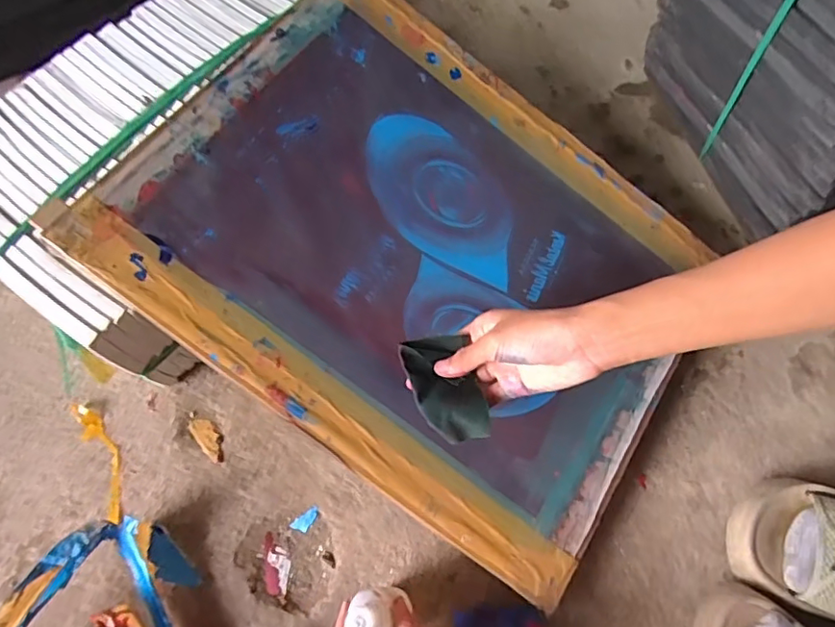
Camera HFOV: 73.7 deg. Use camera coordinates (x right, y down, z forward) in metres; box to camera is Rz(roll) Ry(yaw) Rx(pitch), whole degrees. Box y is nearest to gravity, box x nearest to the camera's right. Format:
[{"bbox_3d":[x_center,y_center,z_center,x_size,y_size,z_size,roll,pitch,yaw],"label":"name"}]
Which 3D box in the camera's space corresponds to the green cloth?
[{"bbox_3d":[0.022,0.054,0.411,0.049,0.025,0.079,-18,65,-7],"label":"green cloth"}]

